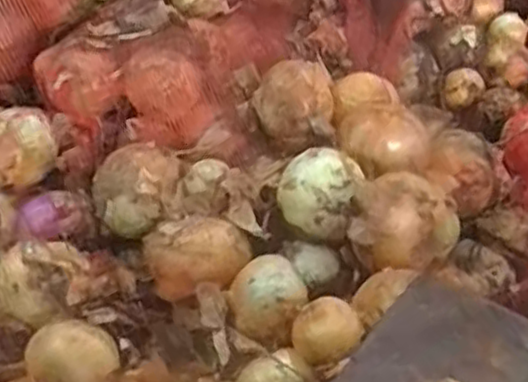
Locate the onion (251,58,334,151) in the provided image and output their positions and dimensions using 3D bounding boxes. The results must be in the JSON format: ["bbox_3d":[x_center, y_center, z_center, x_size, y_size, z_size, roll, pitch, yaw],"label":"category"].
[{"bbox_3d":[0.033,-0.100,0.821,0.091,0.070,0.078,12,49,4],"label":"onion"}]

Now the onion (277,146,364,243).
[{"bbox_3d":[0.056,0.005,0.724,0.077,0.068,0.073,3,49,-4],"label":"onion"}]

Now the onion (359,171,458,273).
[{"bbox_3d":[0.132,0.034,0.692,0.095,0.074,0.086,24,50,14],"label":"onion"}]

